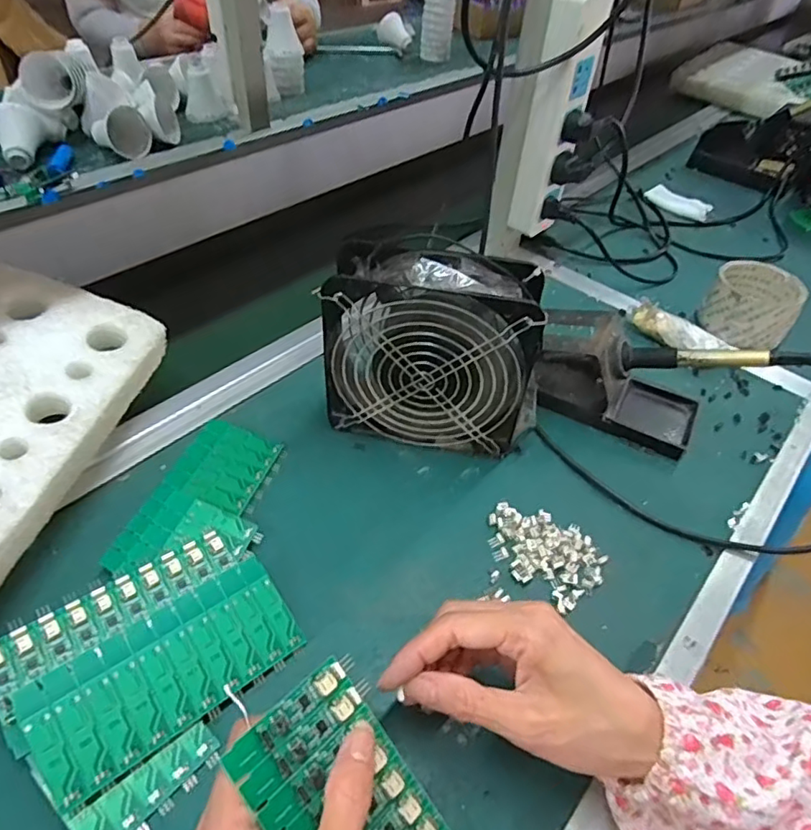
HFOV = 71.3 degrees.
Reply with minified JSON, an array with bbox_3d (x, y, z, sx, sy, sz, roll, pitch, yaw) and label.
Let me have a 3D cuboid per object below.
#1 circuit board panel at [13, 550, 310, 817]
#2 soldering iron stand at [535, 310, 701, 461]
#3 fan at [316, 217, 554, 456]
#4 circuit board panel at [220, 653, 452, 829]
[{"bbox_3d":[-0.129,0.139,0.314,0.137,0.004,0.062,-26,72,-35],"label":"circuit board panel"},{"bbox_3d":[0.179,-0.034,0.485,0.150,0.069,0.074,25,49,18],"label":"soldering iron stand"},{"bbox_3d":[0.023,-0.046,0.427,0.161,0.153,0.060,9,46,4],"label":"fan"},{"bbox_3d":[-0.016,0.186,0.253,0.063,0.008,0.137,-32,89,-30],"label":"circuit board panel"}]

